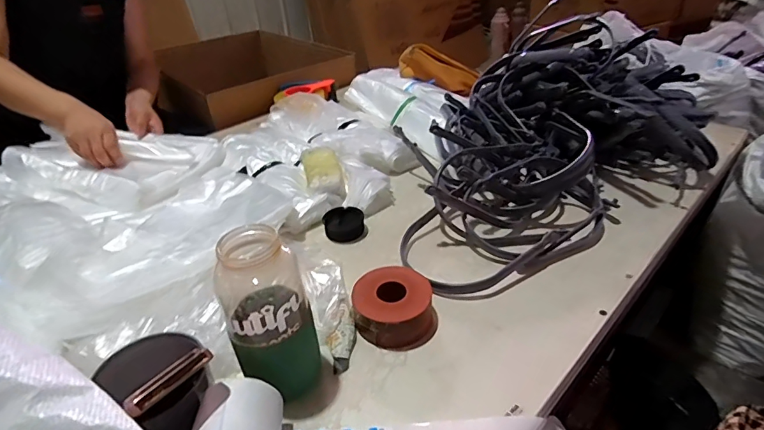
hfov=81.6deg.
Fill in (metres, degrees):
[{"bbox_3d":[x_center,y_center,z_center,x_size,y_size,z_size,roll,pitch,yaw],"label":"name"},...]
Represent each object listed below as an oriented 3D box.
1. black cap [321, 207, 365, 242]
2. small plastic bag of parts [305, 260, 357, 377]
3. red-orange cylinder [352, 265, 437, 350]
[{"bbox_3d":[-0.065,0.016,0.752,0.065,0.035,0.065,-3,33,2],"label":"black cap"},{"bbox_3d":[-0.063,0.127,0.567,0.051,0.023,0.149,-11,54,-10],"label":"small plastic bag of parts"},{"bbox_3d":[0.016,0.116,0.567,0.103,0.054,0.099,-3,33,2],"label":"red-orange cylinder"}]

